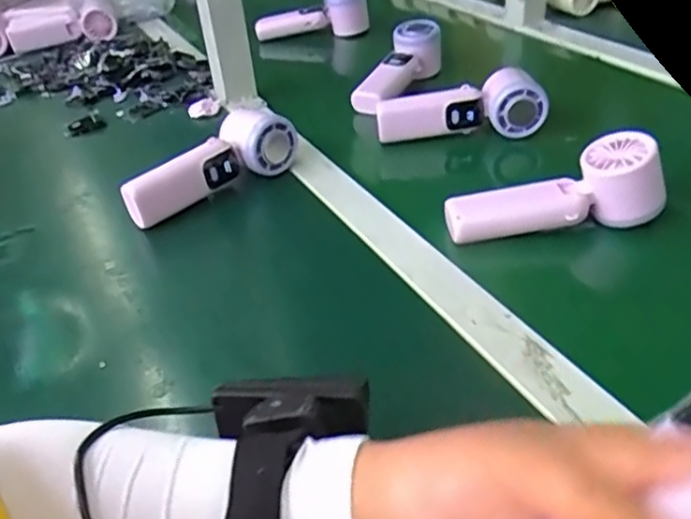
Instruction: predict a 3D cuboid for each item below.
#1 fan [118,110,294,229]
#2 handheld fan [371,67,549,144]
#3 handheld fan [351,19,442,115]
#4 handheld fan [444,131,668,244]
[{"bbox_3d":[-0.127,-0.088,0.601,0.168,0.065,0.046,-26,41,-26],"label":"fan"},{"bbox_3d":[0.114,-0.143,0.661,0.162,0.071,0.041,-4,36,2],"label":"handheld fan"},{"bbox_3d":[0.056,-0.217,0.767,0.053,0.057,0.151,22,58,33],"label":"handheld fan"},{"bbox_3d":[0.159,-0.056,0.509,0.159,0.062,0.042,-4,36,1],"label":"handheld fan"}]

